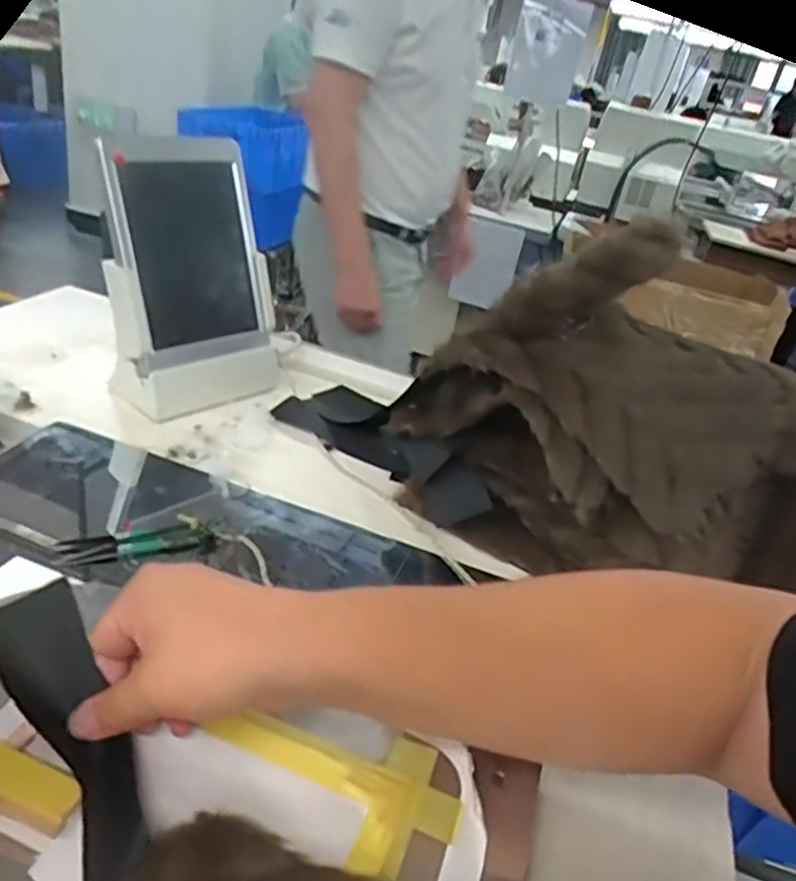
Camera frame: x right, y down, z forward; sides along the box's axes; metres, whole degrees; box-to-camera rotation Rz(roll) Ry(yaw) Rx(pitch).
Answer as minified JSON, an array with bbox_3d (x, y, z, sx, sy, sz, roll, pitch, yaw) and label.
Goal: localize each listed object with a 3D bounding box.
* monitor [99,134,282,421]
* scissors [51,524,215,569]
[{"bbox_3d":[-0.189,-0.151,0.682,0.165,0.241,0.098,-18,40,-41],"label":"monitor"},{"bbox_3d":[-0.182,0.075,0.491,0.102,0.011,0.024,-5,32,-19],"label":"scissors"}]

